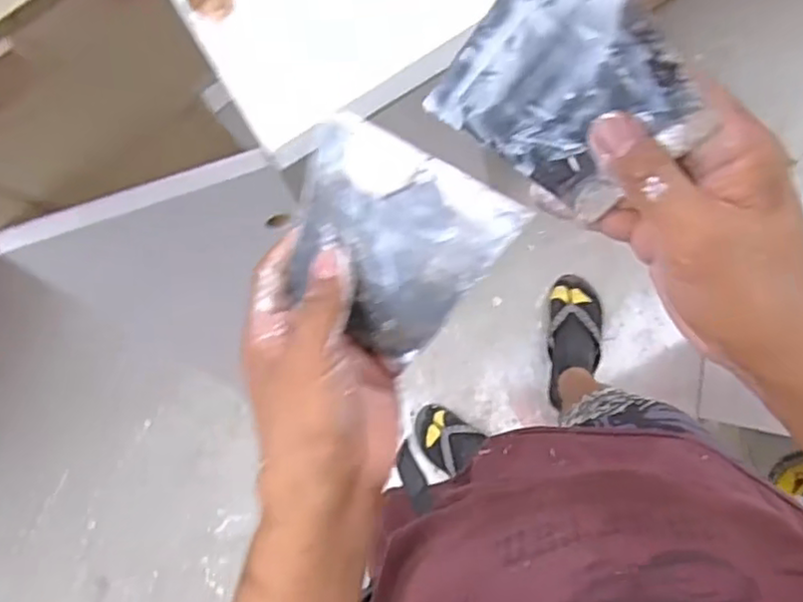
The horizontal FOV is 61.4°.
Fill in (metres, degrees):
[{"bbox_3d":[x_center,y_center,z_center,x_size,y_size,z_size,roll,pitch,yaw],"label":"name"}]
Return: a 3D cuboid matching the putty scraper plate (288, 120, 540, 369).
[{"bbox_3d":[-0.009,-0.027,0.333,0.101,0.006,0.100,31,115,6],"label":"putty scraper plate"}]

